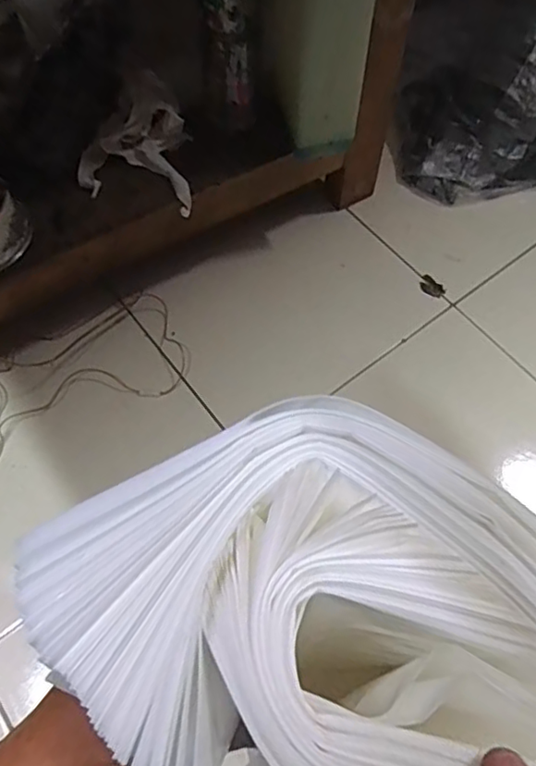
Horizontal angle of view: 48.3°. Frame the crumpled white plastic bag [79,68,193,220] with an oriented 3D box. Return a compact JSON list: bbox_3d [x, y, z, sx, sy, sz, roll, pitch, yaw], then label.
[{"bbox_3d":[-0.121,-0.233,0.584,0.108,0.028,0.123,8,86,1],"label":"crumpled white plastic bag"}]

